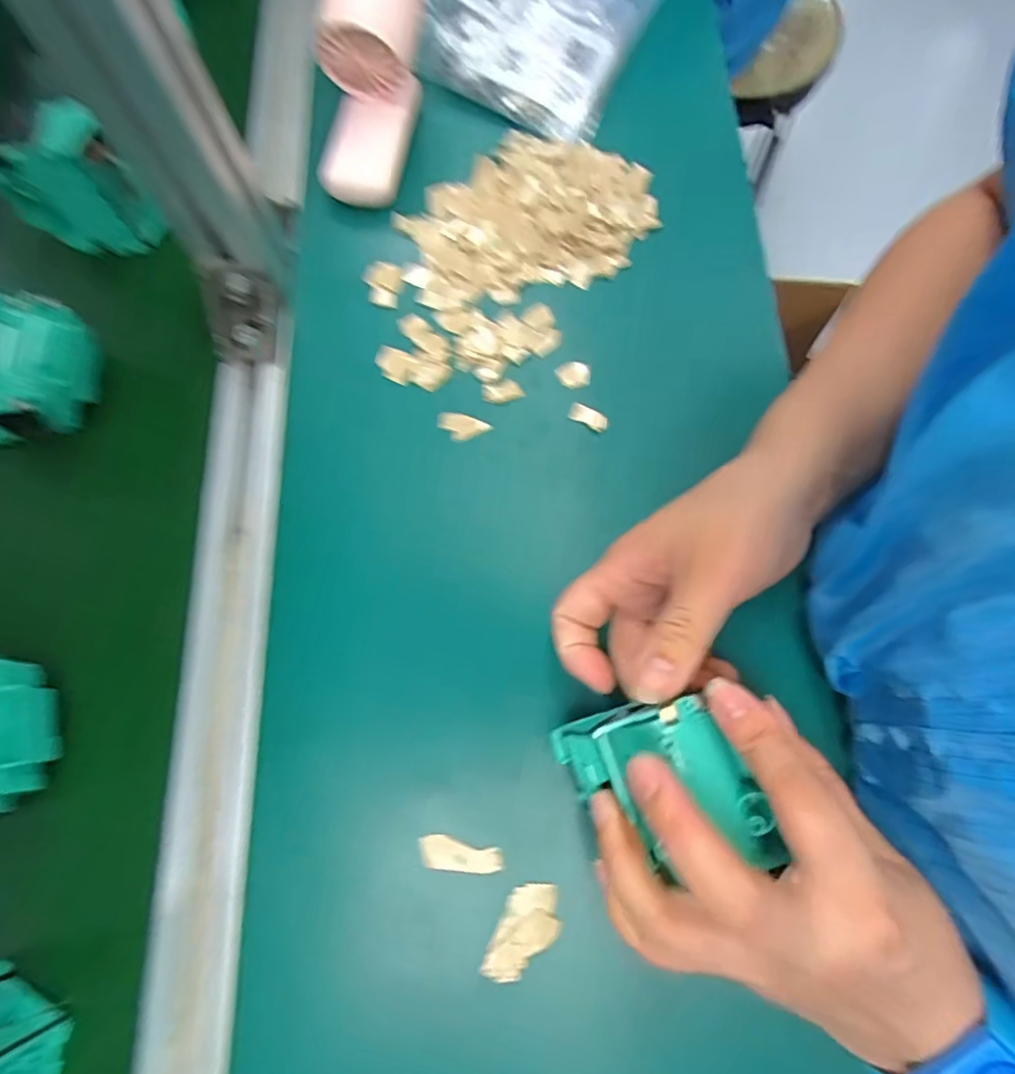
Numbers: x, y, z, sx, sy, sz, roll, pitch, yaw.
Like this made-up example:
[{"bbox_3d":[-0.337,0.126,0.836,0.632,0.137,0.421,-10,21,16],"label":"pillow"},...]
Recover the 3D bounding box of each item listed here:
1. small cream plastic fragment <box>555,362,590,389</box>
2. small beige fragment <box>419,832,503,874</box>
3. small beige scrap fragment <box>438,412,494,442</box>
[{"bbox_3d":[0.039,-0.096,0.354,0.020,0.004,0.015,3,73,-3],"label":"small cream plastic fragment"},{"bbox_3d":[-0.022,0.148,0.281,0.039,0.006,0.014,7,72,-1],"label":"small beige fragment"},{"bbox_3d":[-0.026,-0.064,0.349,0.030,0.005,0.015,18,72,2],"label":"small beige scrap fragment"}]

